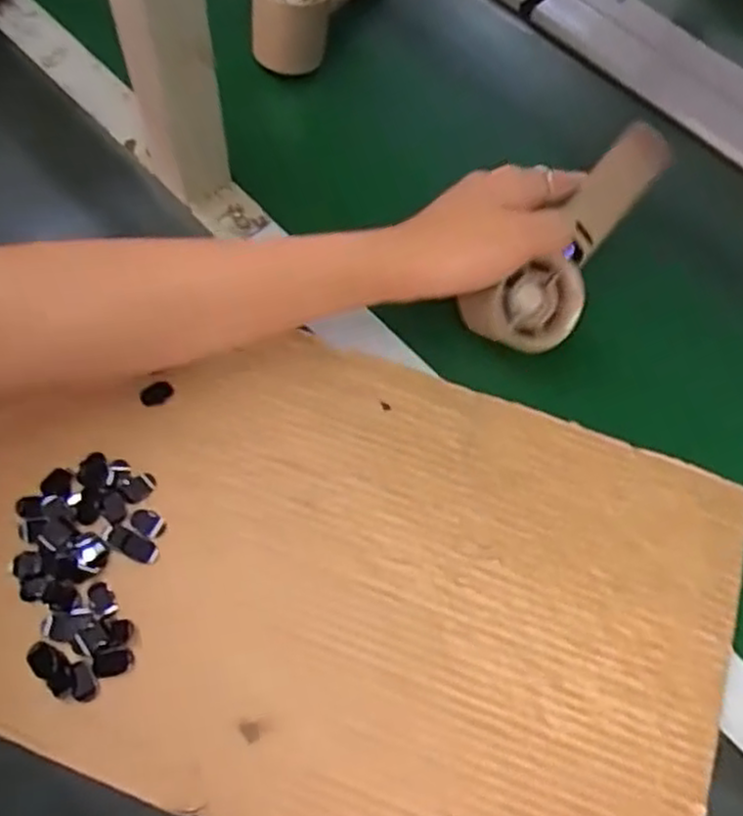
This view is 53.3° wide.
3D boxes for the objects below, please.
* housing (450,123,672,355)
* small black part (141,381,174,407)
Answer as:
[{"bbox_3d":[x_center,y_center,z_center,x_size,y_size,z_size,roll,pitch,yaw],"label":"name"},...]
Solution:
[{"bbox_3d":[0.121,-0.101,0.457,0.059,0.039,0.154,37,87,-9],"label":"housing"},{"bbox_3d":[-0.132,-0.009,0.456,0.021,0.010,0.010,-33,69,-17],"label":"small black part"}]

